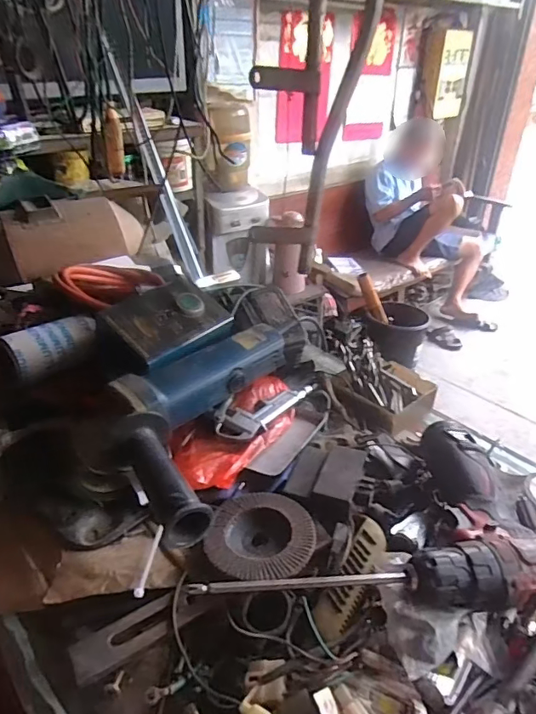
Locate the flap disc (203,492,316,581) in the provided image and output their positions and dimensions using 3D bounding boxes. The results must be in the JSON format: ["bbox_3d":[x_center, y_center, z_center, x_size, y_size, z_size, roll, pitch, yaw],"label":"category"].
[{"bbox_3d":[-0.006,0.160,0.438,0.092,0.018,0.093,1,32,0],"label":"flap disc"}]

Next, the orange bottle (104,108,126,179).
[{"bbox_3d":[-0.315,-0.438,1.007,0.034,0.126,0.041,-5,32,-10],"label":"orange bottle"}]

